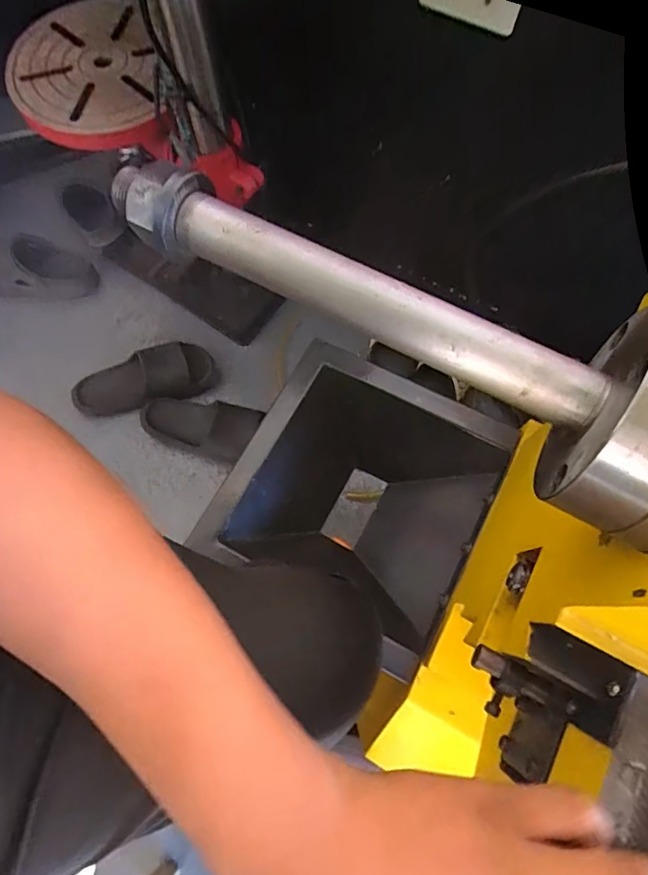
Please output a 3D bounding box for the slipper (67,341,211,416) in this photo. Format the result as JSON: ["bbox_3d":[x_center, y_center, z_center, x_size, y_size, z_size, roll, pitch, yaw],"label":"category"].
[{"bbox_3d":[-0.350,-0.107,0.959,0.274,0.071,0.100,-15,72,-4],"label":"slipper"}]

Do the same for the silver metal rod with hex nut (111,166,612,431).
[{"bbox_3d":[0.011,-0.067,0.222,0.230,0.027,0.029,27,74,10],"label":"silver metal rod with hex nut"}]

